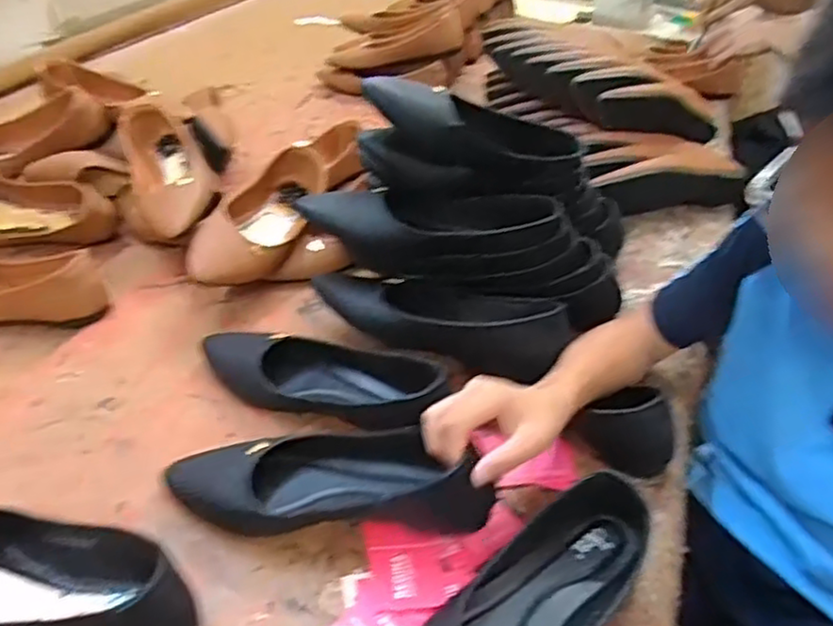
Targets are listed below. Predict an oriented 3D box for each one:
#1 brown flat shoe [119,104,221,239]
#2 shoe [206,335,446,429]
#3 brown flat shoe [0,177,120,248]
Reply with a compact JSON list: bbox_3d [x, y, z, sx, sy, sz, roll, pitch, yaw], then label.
[{"bbox_3d":[-0.302,-0.178,0.823,0.092,0.067,0.216,-11,40,-18],"label":"brown flat shoe"},{"bbox_3d":[-0.087,0.052,0.626,0.222,0.050,0.090,14,39,13],"label":"shoe"},{"bbox_3d":[-0.506,-0.130,0.853,0.244,0.068,0.066,3,38,0],"label":"brown flat shoe"}]

